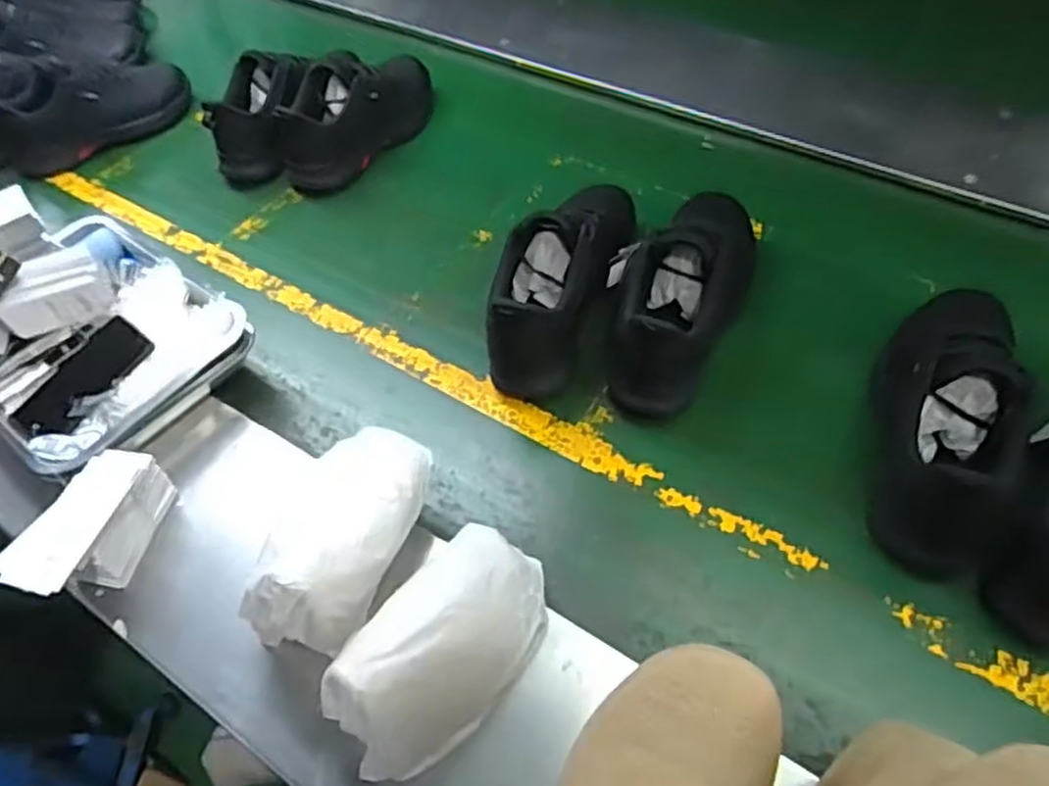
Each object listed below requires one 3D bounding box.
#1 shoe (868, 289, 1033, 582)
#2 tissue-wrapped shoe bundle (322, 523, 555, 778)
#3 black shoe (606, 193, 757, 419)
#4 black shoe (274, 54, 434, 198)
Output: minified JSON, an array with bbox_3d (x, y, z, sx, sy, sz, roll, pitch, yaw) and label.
[{"bbox_3d":[0.424,0.009,0.762,0.111,0.163,0.336,15,55,16],"label":"shoe"},{"bbox_3d":[-0.065,0.213,0.642,0.106,0.133,0.207,27,59,23],"label":"tissue-wrapped shoe bundle"},{"bbox_3d":[0.193,-0.136,0.888,0.113,0.154,0.310,19,56,19],"label":"black shoe"},{"bbox_3d":[-0.241,-0.422,1.142,0.089,0.147,0.282,31,61,26],"label":"black shoe"}]

